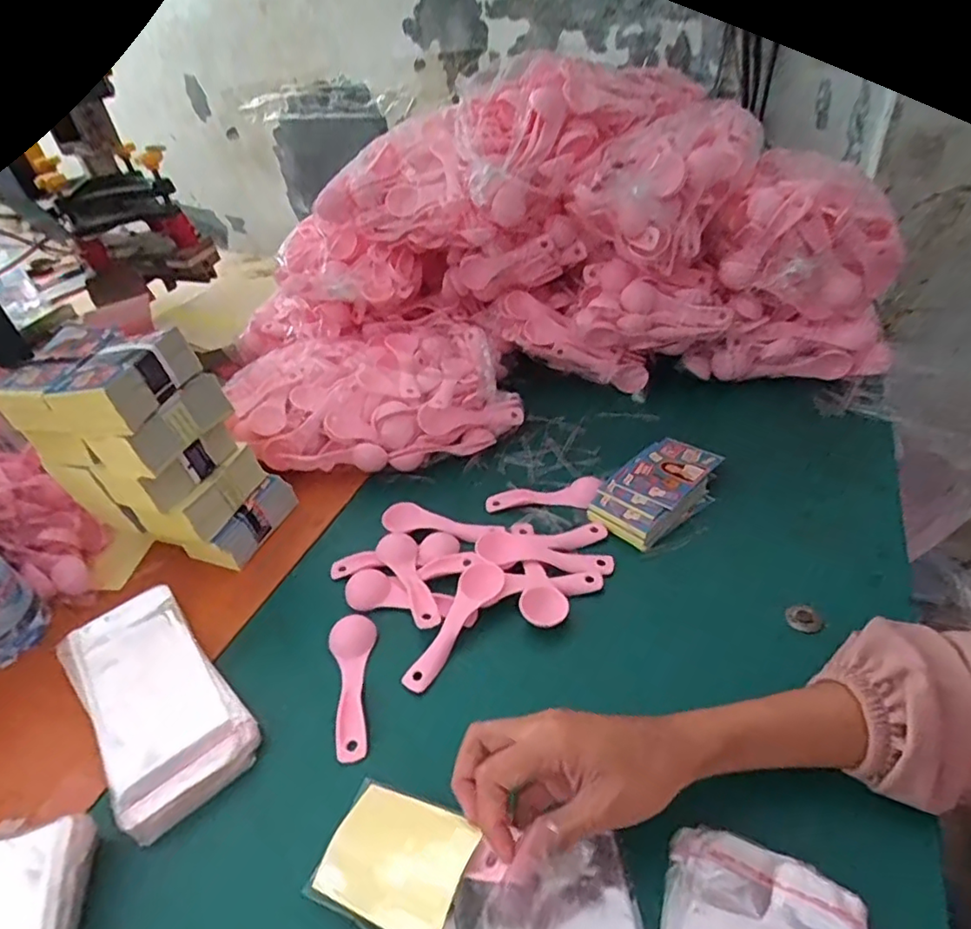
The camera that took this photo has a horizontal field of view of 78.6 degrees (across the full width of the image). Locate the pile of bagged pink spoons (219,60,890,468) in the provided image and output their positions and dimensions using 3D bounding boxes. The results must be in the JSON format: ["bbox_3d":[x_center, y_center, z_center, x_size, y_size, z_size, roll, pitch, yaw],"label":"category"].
[{"bbox_3d":[0.034,-0.218,0.629,0.638,0.288,0.280,-7,39,1],"label":"pile of bagged pink spoons"}]

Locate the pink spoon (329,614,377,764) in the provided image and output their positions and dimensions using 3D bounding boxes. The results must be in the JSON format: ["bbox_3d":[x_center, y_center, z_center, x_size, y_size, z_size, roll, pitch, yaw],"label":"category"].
[{"bbox_3d":[-0.096,0.159,0.435,0.033,0.013,0.109,-12,39,-5],"label":"pink spoon"}]

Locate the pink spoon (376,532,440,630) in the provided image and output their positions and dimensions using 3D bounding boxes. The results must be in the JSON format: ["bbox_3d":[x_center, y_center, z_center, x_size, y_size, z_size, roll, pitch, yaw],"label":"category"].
[{"bbox_3d":[-0.065,0.094,0.498,0.033,0.012,0.112,-18,40,-13],"label":"pink spoon"}]

